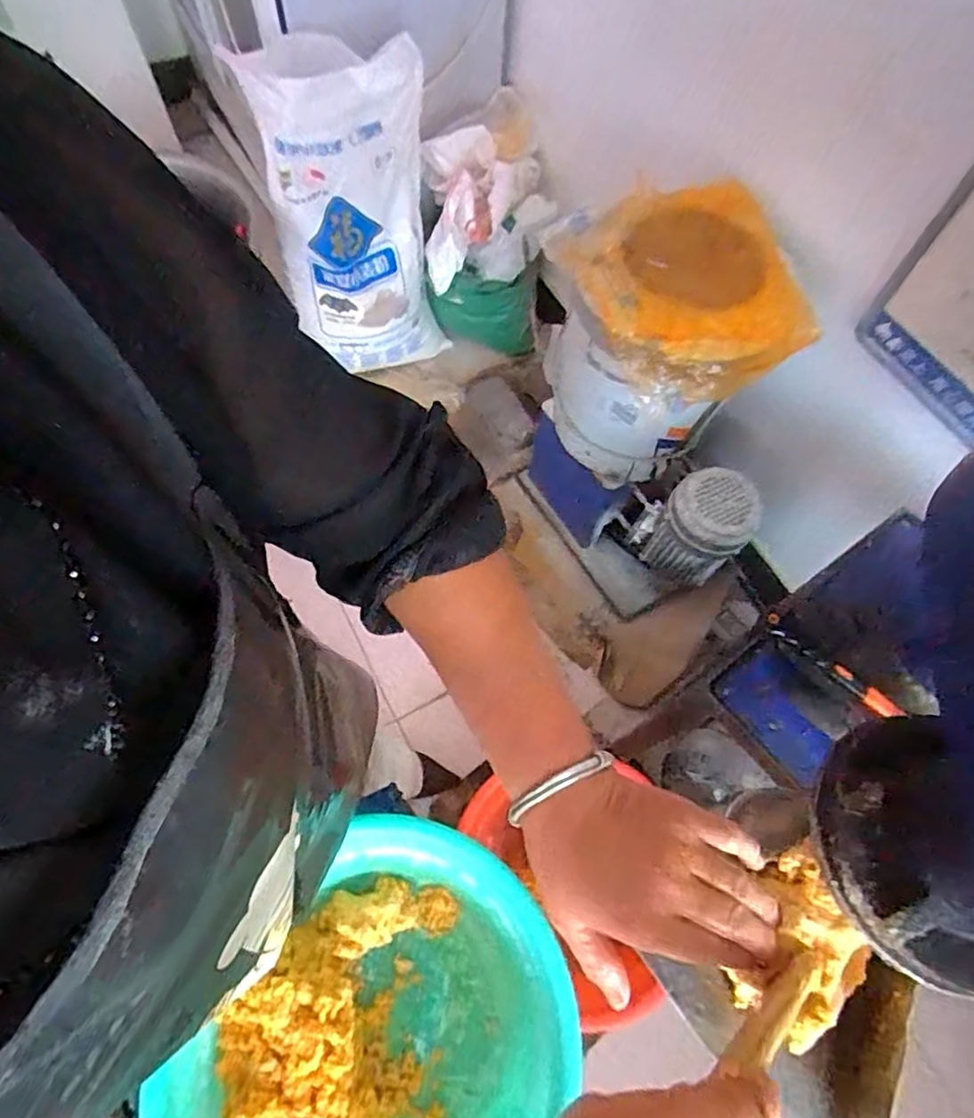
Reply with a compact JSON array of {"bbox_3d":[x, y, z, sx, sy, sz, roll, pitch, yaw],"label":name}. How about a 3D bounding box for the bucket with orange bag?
[{"bbox_3d":[0.286,-0.355,1.111,0.295,0.433,0.358,-16,67,-10],"label":"bucket with orange bag"}]

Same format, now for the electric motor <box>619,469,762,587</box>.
[{"bbox_3d":[0.401,-0.053,1.275,0.201,0.266,0.155,18,65,6],"label":"electric motor"}]

